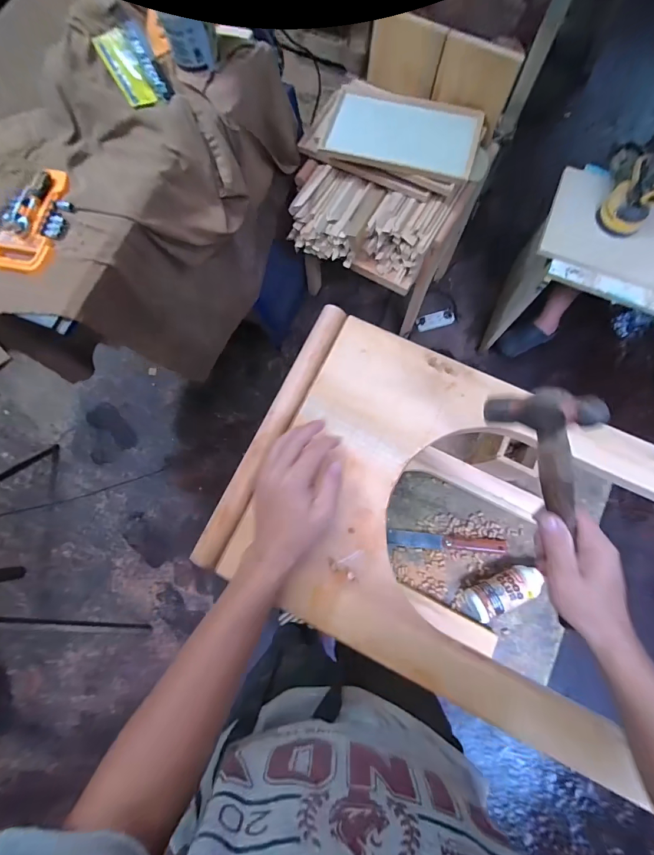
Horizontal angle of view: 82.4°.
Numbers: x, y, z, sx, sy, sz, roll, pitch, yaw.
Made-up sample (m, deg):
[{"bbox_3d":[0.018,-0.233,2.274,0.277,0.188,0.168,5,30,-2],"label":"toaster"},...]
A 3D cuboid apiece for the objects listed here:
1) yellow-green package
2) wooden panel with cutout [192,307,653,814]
[{"bbox_3d":[-0.408,-0.768,0.796,0.103,0.021,0.164,-32,97,-17],"label":"yellow-green package"},{"bbox_3d":[0.162,0.111,0.455,0.538,0.035,0.367,26,78,8],"label":"wooden panel with cutout"}]

